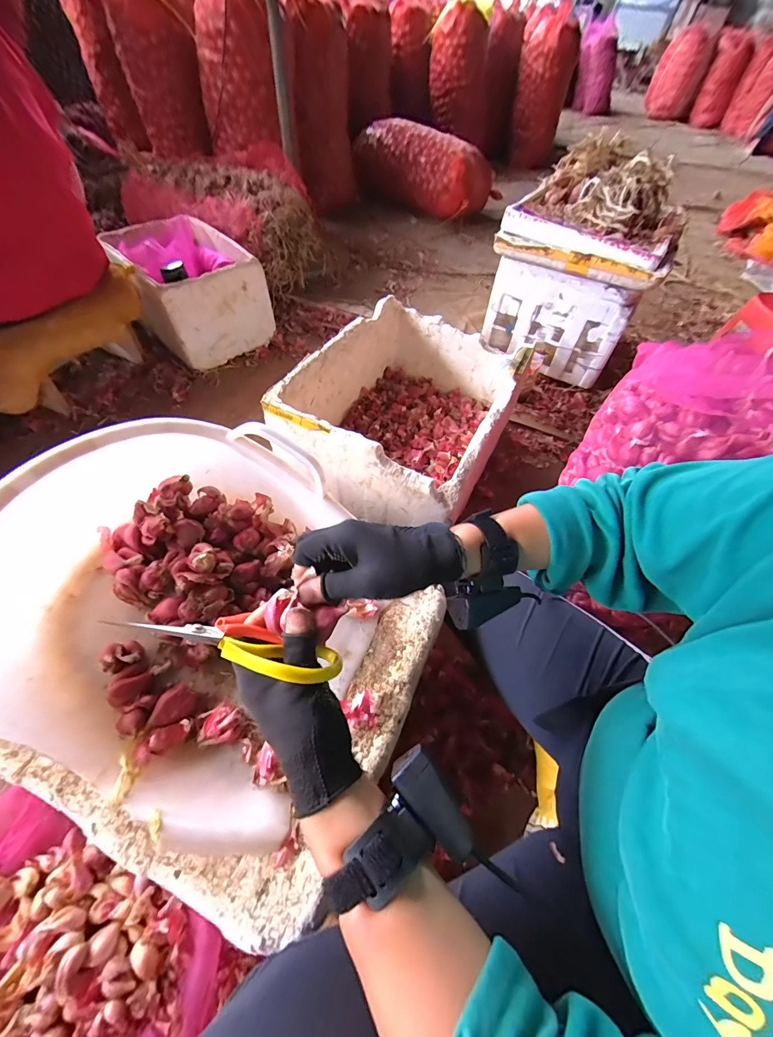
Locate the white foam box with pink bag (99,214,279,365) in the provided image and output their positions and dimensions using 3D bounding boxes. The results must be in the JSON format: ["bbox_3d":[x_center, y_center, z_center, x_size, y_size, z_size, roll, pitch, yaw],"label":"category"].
[{"bbox_3d":[-0.646,-0.765,1.273,0.359,0.271,0.454,-31,63,-24],"label":"white foam box with pink bag"}]

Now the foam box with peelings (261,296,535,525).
[{"bbox_3d":[0.061,-0.272,0.959,0.426,0.255,0.579,25,56,12],"label":"foam box with peelings"}]

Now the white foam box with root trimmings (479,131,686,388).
[{"bbox_3d":[0.604,-0.793,1.210,0.439,0.455,0.534,28,57,14],"label":"white foam box with root trimmings"}]

